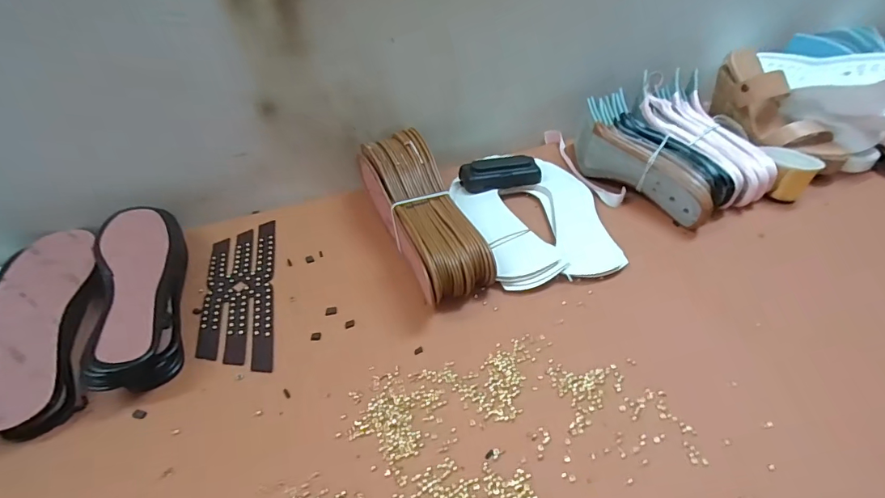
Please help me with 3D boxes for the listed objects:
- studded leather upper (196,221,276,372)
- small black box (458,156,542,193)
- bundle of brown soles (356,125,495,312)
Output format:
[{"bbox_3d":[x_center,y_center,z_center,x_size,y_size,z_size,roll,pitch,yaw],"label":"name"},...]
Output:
[{"bbox_3d":[-0.217,0.044,0.483,0.068,0.005,0.210,-8,43,-13],"label":"studded leather upper"},{"bbox_3d":[0.078,-0.104,0.607,0.106,0.019,0.047,-6,41,-6],"label":"small black box"},{"bbox_3d":[-0.026,-0.045,0.520,0.081,0.079,0.238,-15,44,-17],"label":"bundle of brown soles"}]

